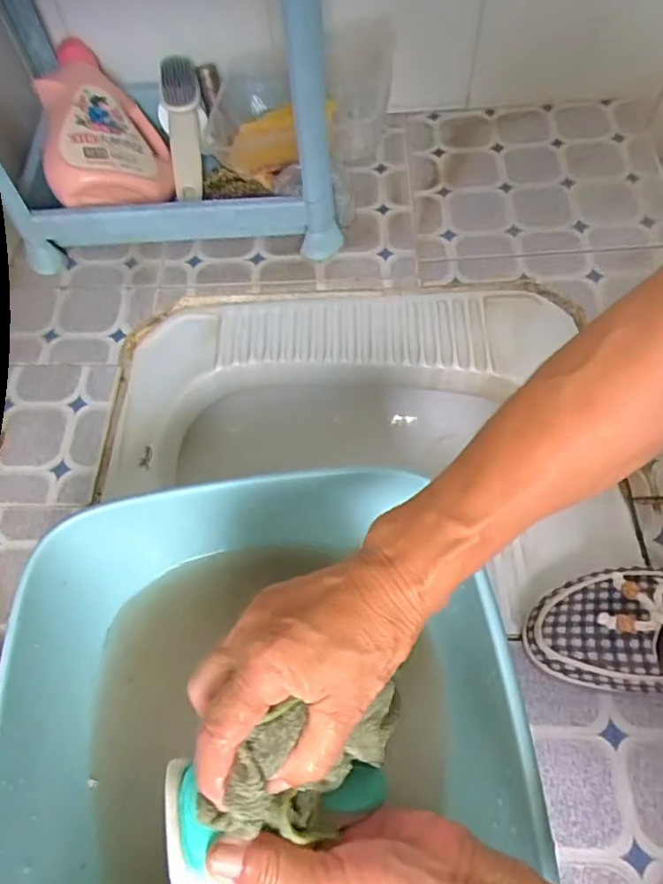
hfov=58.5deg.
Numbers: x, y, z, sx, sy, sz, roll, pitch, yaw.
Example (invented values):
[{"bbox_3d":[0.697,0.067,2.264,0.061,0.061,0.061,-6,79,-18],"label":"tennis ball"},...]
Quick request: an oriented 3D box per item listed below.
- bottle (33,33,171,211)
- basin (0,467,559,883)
[{"bbox_3d":[-0.271,-0.365,0.720,0.172,0.075,0.231,6,59,-40],"label":"bottle"},{"bbox_3d":[-0.051,0.192,0.396,0.320,0.132,0.320,-1,61,1],"label":"basin"}]

